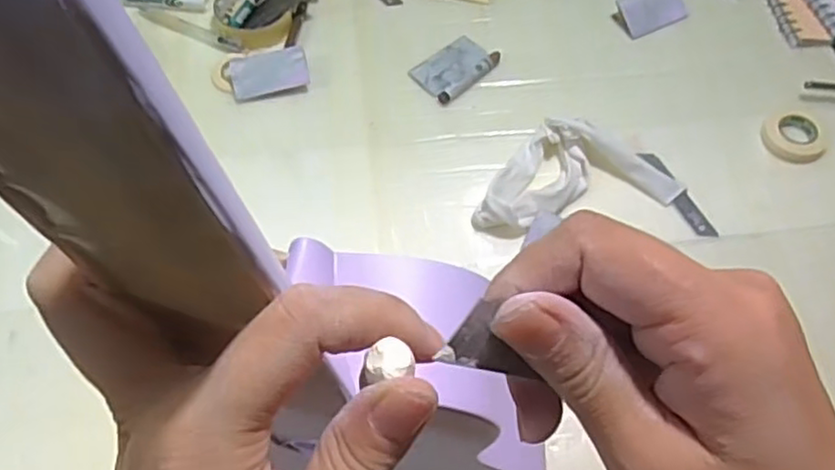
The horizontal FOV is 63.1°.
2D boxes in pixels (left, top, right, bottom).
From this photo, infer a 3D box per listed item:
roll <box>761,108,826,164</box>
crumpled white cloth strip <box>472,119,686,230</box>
[{"bbox_3d":[0.345,-0.091,0.620,0.053,0.011,0.054,0,62,0],"label":"roll"},{"bbox_3d":[0.133,-0.058,0.597,0.178,0.028,0.088,-11,63,-5],"label":"crumpled white cloth strip"}]

